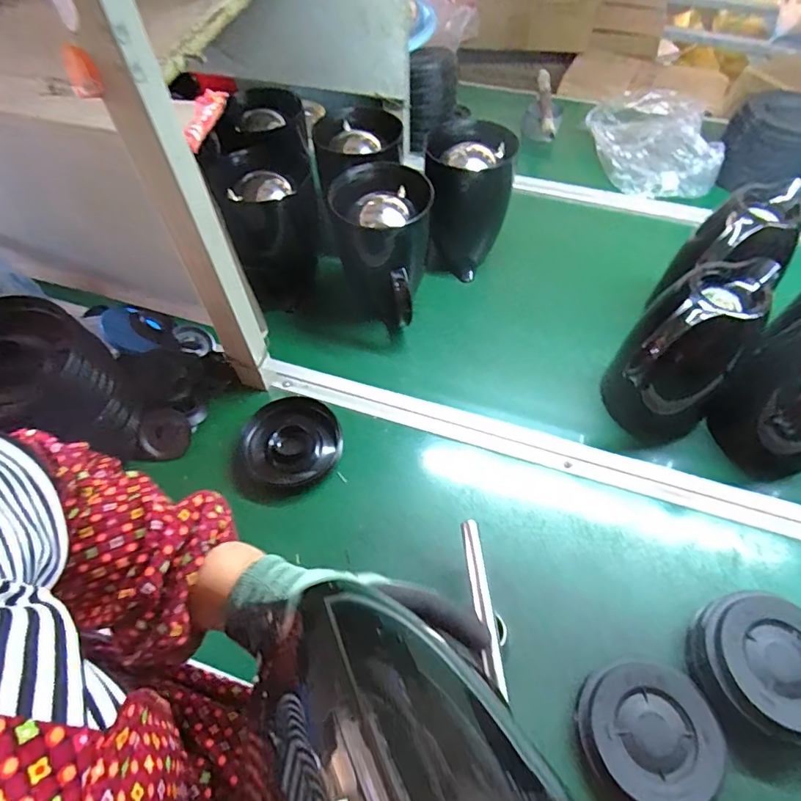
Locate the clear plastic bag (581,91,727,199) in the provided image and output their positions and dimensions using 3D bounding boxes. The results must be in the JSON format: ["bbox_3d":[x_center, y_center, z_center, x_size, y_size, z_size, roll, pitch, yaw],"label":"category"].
[{"bbox_3d":[0.482,-0.494,0.929,0.197,0.074,0.275,-5,56,-3],"label":"clear plastic bag"}]

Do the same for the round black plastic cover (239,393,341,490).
[{"bbox_3d":[-0.134,0.050,0.604,0.117,0.028,0.109,0,56,0],"label":"round black plastic cover"}]

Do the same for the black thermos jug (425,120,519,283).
[{"bbox_3d":[0.098,-0.291,0.738,0.122,0.181,0.138,3,56,3],"label":"black thermos jug"}]

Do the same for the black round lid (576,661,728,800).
[{"bbox_3d":[0.220,0.299,0.439,0.113,0.039,0.106,0,56,0],"label":"black round lid"}]

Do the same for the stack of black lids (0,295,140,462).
[{"bbox_3d":[-0.389,-0.015,0.539,0.135,0.163,0.122,-15,57,-10],"label":"stack of black lids"}]

